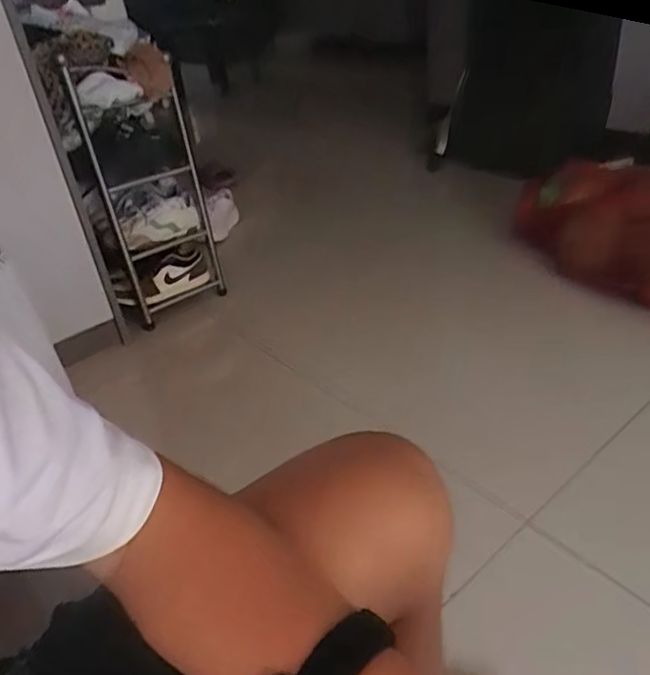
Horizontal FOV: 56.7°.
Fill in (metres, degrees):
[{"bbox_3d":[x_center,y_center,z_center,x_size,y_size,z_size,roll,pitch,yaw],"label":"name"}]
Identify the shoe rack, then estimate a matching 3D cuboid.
[{"bbox_3d":[-0.452,-0.392,1.485,0.276,0.650,0.231,-15,35,-13],"label":"shoe rack"}]

